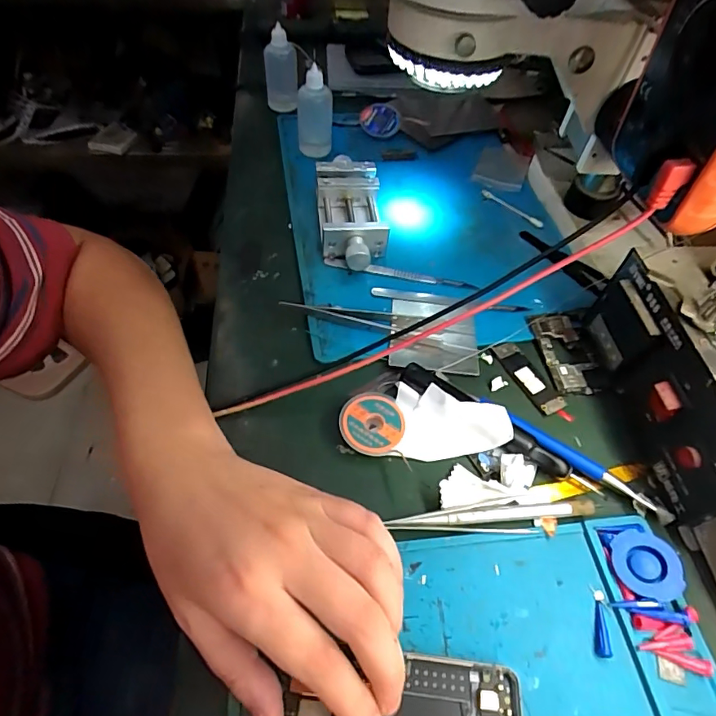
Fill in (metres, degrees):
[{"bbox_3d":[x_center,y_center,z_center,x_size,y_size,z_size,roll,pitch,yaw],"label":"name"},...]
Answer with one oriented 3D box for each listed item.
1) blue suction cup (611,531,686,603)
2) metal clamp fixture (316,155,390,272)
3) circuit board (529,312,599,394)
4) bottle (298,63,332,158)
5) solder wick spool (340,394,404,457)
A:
[{"bbox_3d":[0.164,0.118,0.267,0.034,0.009,0.036,-2,56,19],"label":"blue suction cup"},{"bbox_3d":[-0.008,-0.134,0.427,0.058,0.034,0.134,-3,53,-6],"label":"metal clamp fixture"},{"bbox_3d":[0.160,-0.005,0.364,0.037,0.008,0.073,-6,54,-8],"label":"circuit board"},{"bbox_3d":[-0.044,-0.250,0.479,0.034,0.087,0.038,-3,53,-6],"label":"bottle"},{"bbox_3d":[0.009,0.045,0.317,0.042,0.014,0.044,2,53,-2],"label":"solder wick spool"}]

